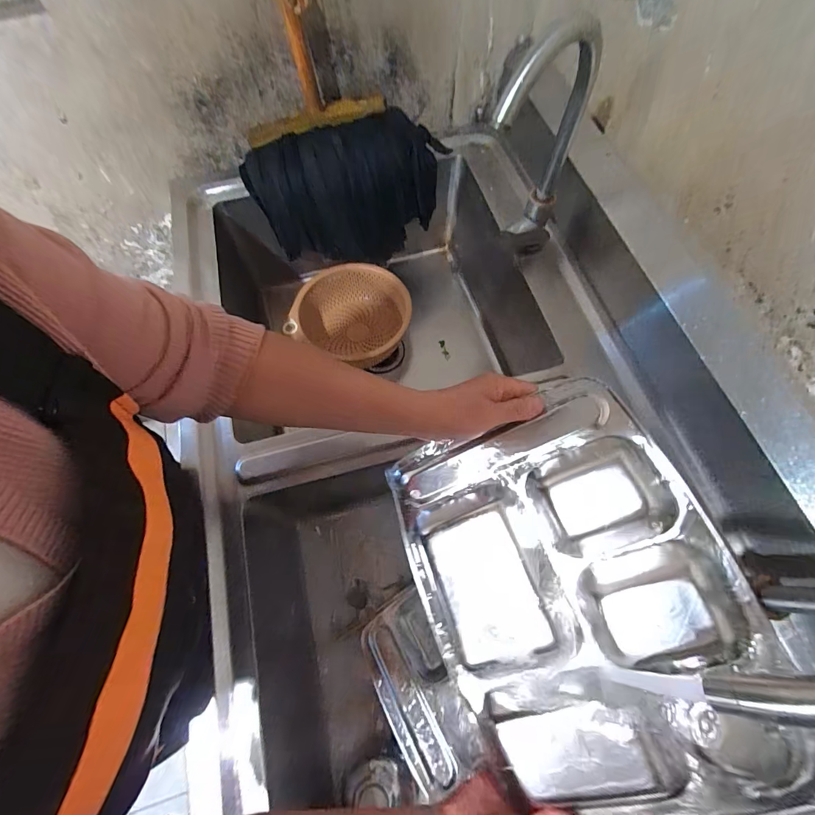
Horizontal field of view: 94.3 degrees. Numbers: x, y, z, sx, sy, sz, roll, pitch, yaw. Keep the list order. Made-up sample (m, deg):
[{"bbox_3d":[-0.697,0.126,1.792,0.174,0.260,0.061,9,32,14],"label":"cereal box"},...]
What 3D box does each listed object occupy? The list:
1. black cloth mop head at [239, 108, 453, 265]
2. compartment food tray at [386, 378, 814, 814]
[{"bbox_3d":[-0.119,-0.439,0.782,0.379,0.195,0.163,-15,67,-5],"label":"black cloth mop head"},{"bbox_3d":[0.138,0.167,0.334,0.255,0.026,0.343,-30,70,16],"label":"compartment food tray"}]

